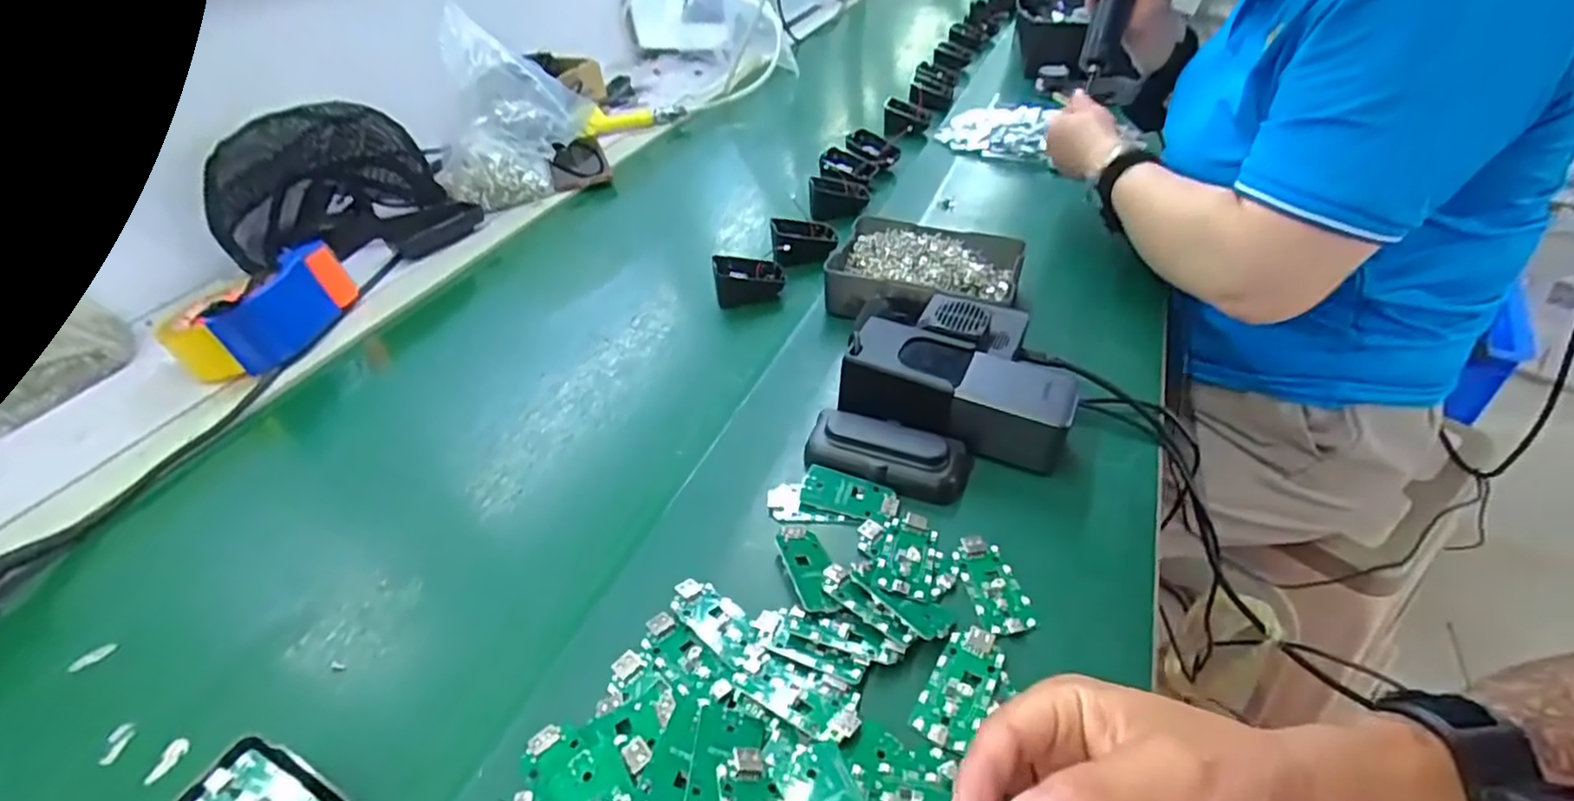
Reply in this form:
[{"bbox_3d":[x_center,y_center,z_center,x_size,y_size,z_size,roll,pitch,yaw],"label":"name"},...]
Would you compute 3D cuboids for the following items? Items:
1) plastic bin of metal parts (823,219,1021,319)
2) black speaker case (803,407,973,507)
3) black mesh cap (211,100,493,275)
[{"bbox_3d":[0.124,-0.116,0.620,0.158,0.038,0.127,10,42,19],"label":"plastic bin of metal parts"},{"bbox_3d":[0.068,0.034,0.471,0.107,0.026,0.046,9,42,18],"label":"black speaker case"},{"bbox_3d":[-0.505,-0.252,0.803,0.250,0.144,0.177,-11,40,-6],"label":"black mesh cap"}]

